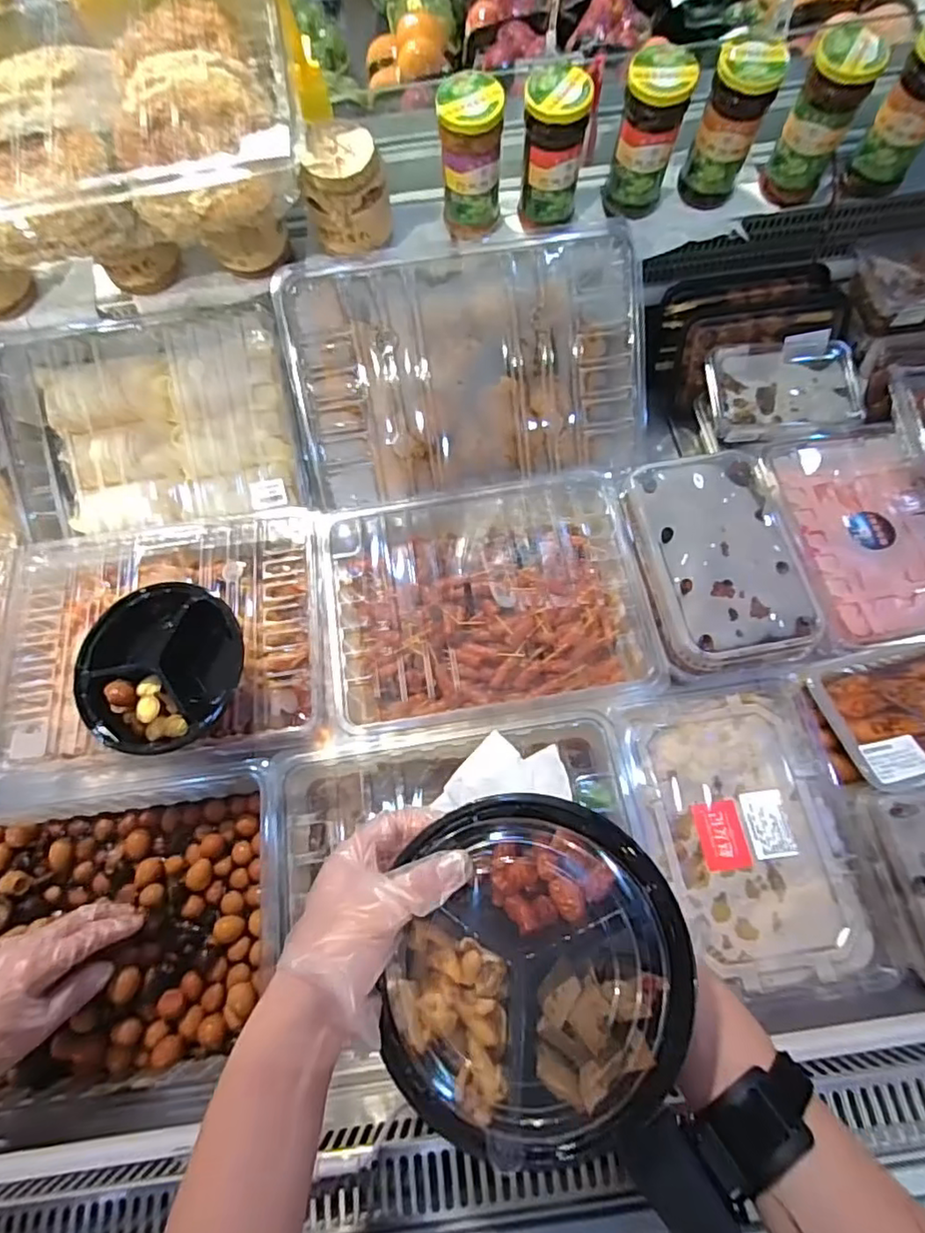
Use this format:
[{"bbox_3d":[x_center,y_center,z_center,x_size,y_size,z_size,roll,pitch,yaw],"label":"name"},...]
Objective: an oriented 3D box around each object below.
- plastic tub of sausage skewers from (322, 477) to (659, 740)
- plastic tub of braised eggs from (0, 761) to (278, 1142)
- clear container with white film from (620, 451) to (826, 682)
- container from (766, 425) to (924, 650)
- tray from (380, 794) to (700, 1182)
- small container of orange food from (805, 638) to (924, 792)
[{"bbox_3d":[0.024,-0.016,0.695,0.345,0.072,0.260,-8,67,0],"label":"plastic tub of sausage skewers"},{"bbox_3d":[-0.342,0.300,0.574,0.337,0.071,0.293,-6,67,0],"label":"plastic tub of braised eggs"},{"bbox_3d":[0.280,-0.067,0.661,0.171,0.032,0.262,-6,67,0],"label":"clear container with white film"},{"bbox_3d":[0.457,-0.100,0.680,0.183,0.029,0.261,-10,67,-1],"label":"container"},{"bbox_3d":[0.042,0.193,0.333,0.150,0.044,0.168,10,68,7],"label":"tray"},{"bbox_3d":[0.467,0.088,0.603,0.198,0.042,0.135,-13,68,-3],"label":"small container of orange food"}]

